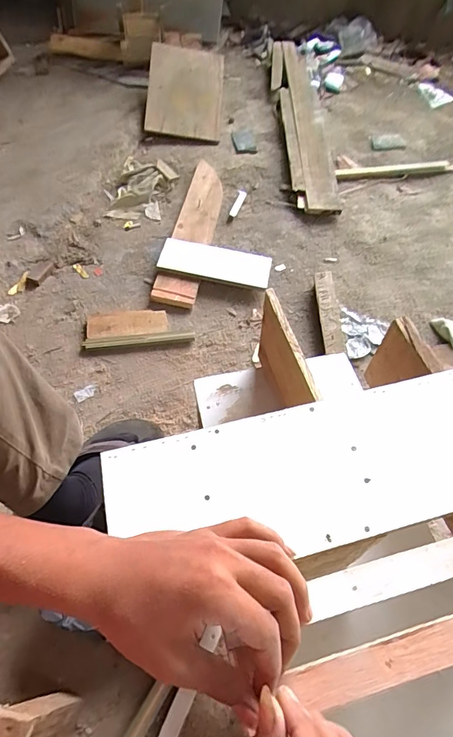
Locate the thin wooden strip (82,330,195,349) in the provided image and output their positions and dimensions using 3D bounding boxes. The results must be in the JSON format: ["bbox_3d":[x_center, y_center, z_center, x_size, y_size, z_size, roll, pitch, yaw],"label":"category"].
[{"bbox_3d":[-0.184,-0.061,0.867,0.230,0.009,0.029,-6,58,-9],"label":"thin wooden strip"}]

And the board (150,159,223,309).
[{"bbox_3d":[-0.082,-0.374,1.070,0.100,0.031,0.547,10,57,1],"label":"board"}]

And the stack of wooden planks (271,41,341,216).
[{"bbox_3d":[0.250,-0.858,1.368,0.148,0.046,0.979,0,59,-4],"label":"stack of wooden planks"}]

